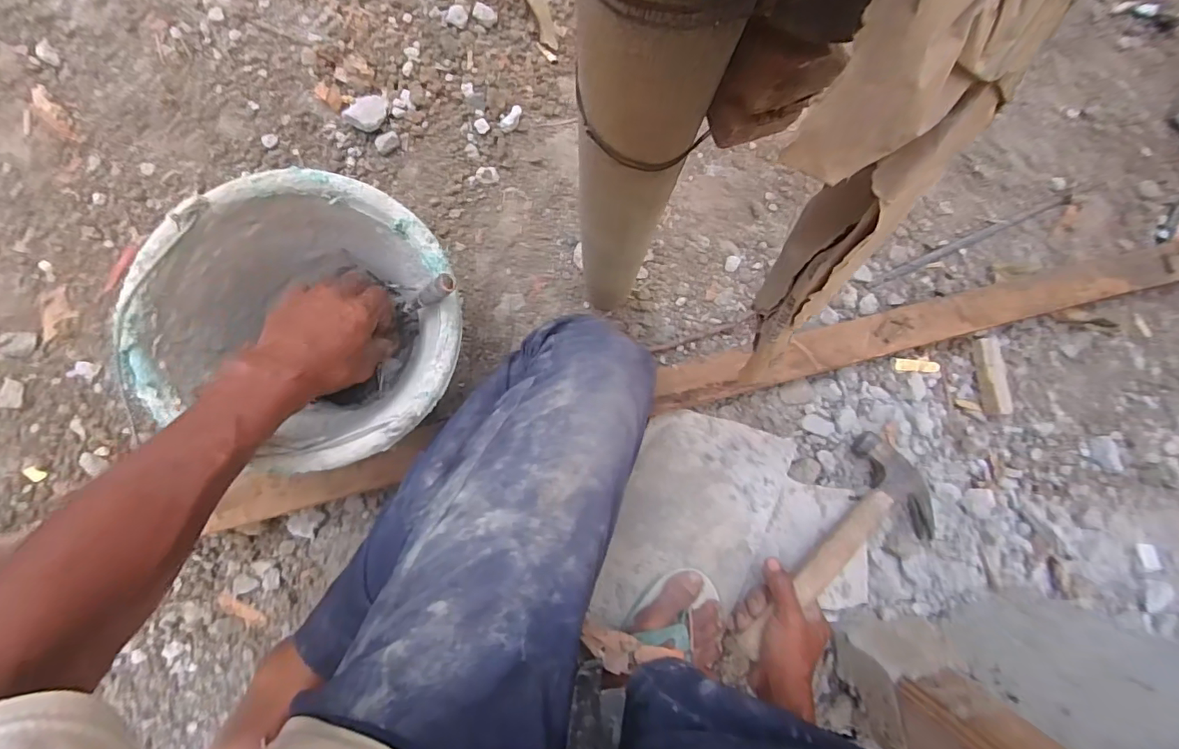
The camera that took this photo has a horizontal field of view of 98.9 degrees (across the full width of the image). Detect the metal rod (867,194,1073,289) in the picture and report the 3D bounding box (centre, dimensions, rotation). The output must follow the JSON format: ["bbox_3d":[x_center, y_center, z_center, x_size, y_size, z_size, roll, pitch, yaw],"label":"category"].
[{"bbox_3d":[0.512,-0.181,0.674,0.326,0.015,0.014,-23,91,-6],"label":"metal rod"}]

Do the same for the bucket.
[{"bbox_3d":[-0.242,-0.046,0.496,0.240,0.187,0.238,0,88,-5],"label":"bucket"}]

